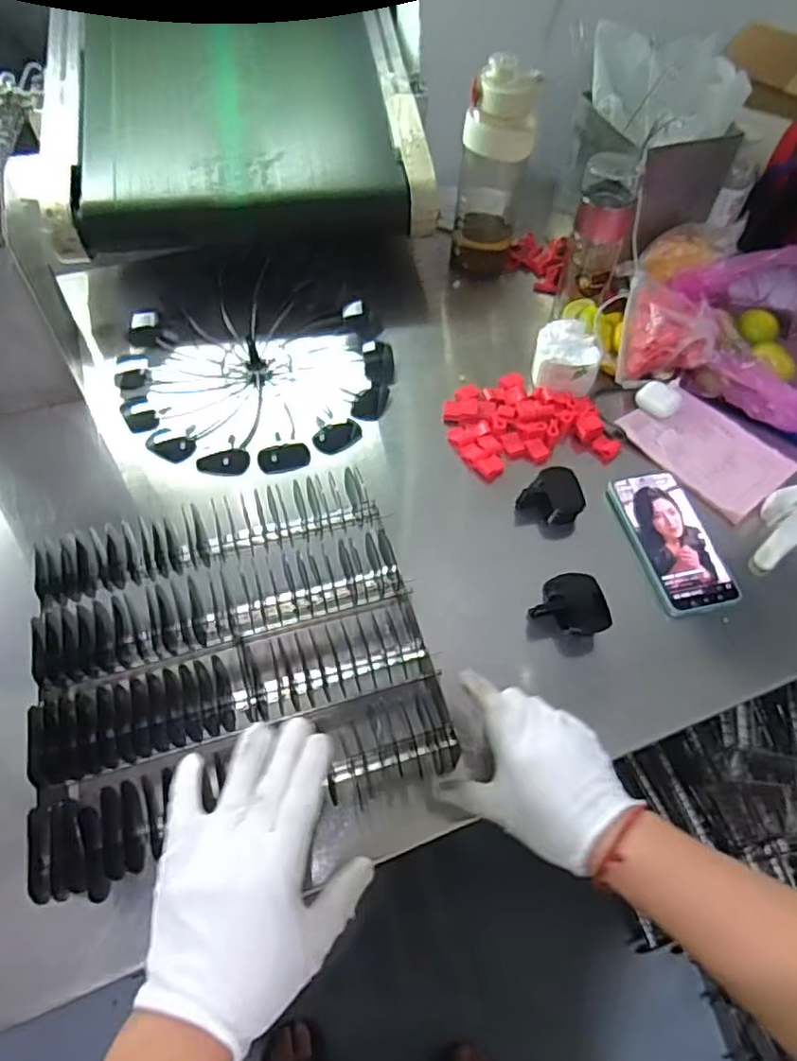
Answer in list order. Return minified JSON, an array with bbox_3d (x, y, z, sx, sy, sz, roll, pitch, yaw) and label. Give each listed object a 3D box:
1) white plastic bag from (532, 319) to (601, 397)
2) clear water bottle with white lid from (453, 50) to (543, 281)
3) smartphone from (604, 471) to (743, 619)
[{"bbox_3d":[0.203,-0.208,0.783,0.077,0.046,0.084,9,57,4],"label":"white plastic bag"},{"bbox_3d":[0.126,-0.470,0.863,0.085,0.273,0.093,13,57,6],"label":"clear water bottle with white lid"},{"bbox_3d":[0.278,0.009,0.662,0.079,0.016,0.161,-10,57,-9],"label":"smartphone"}]

